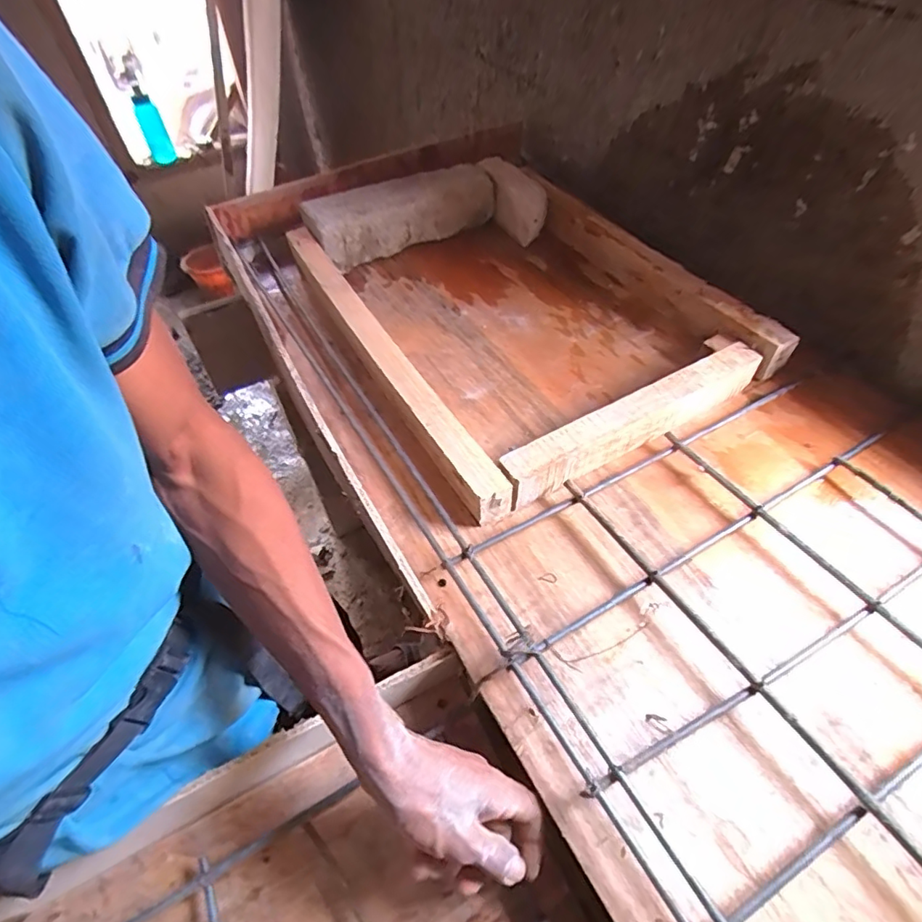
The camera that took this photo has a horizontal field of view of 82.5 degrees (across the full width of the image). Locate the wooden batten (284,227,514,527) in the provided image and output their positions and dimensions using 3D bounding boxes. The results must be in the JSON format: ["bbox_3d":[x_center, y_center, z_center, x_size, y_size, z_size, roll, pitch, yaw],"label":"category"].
[{"bbox_3d":[-0.110,-0.139,0.656,0.044,0.059,0.560,-27,55,-16],"label":"wooden batten"}]

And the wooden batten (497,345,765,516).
[{"bbox_3d":[0.188,-0.042,0.563,0.330,0.057,0.040,-26,55,-16],"label":"wooden batten"}]

